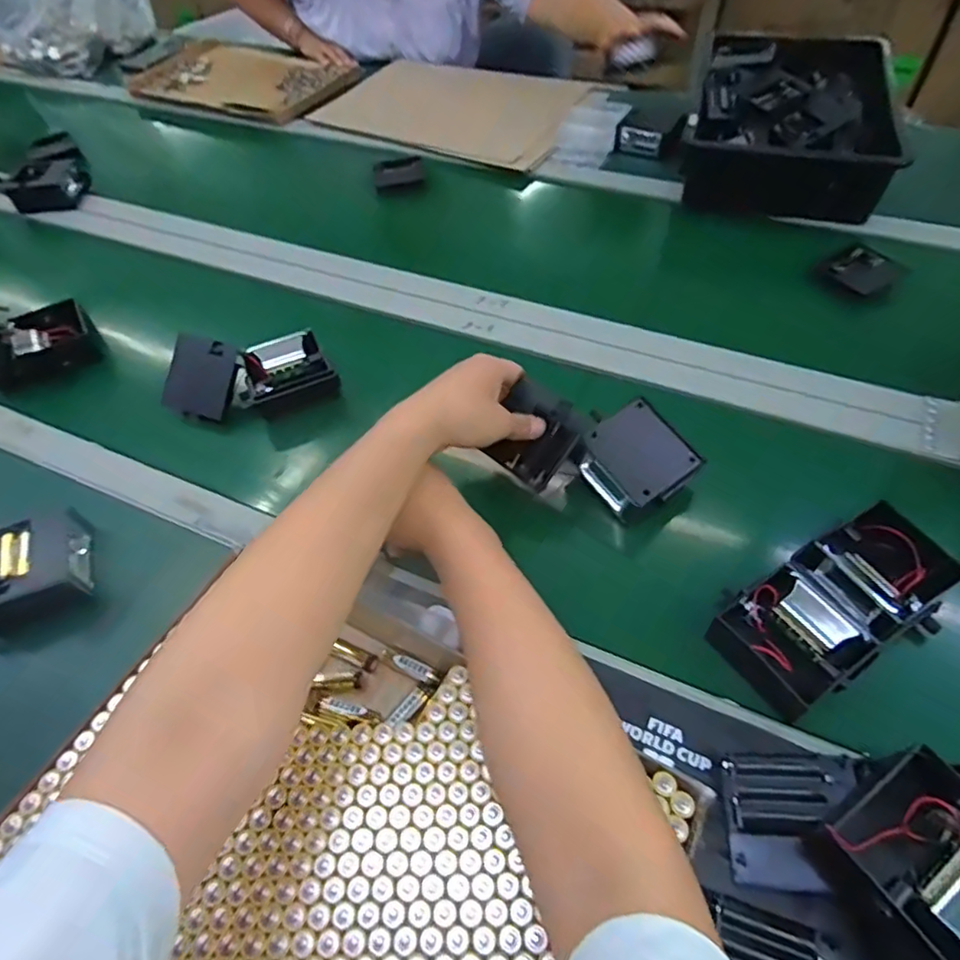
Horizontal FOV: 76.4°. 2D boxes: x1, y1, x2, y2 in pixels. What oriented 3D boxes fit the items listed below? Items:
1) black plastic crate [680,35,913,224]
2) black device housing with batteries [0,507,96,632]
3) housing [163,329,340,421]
[{"bbox_3d":[0.446,-0.533,0.887,0.263,0.112,0.380,13,55,14],"label":"black plastic crate"},{"bbox_3d":[-0.390,0.080,0.528,0.097,0.045,0.090,-25,55,-14],"label":"black device housing with batteries"},{"bbox_3d":[-0.252,-0.111,0.664,0.185,0.057,0.093,-10,53,-3],"label":"housing"}]

